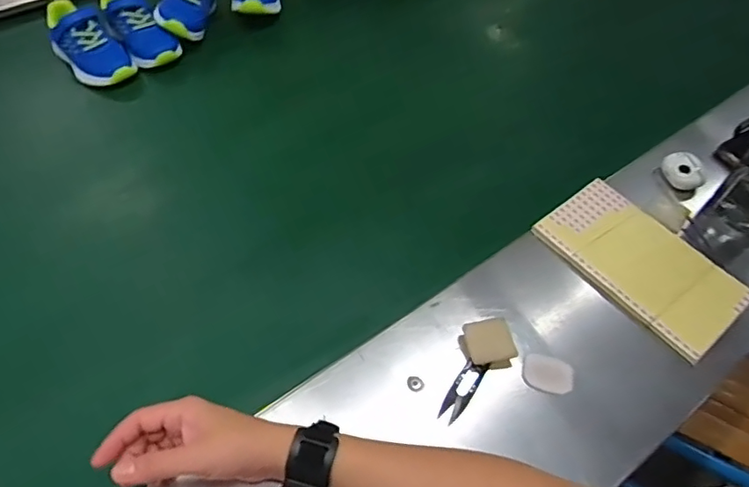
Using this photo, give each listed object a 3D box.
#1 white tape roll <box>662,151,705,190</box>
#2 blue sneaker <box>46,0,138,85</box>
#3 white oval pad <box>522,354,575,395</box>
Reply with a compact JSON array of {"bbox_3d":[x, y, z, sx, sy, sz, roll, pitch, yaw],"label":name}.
[{"bbox_3d":[0.380,-0.089,0.666,0.019,0.039,0.051,-30,62,-21],"label":"white tape roll"},{"bbox_3d":[-0.415,-0.289,0.783,0.078,0.068,0.148,-32,63,-22],"label":"blue sneaker"},{"bbox_3d":[0.167,0.126,0.522,0.047,0.010,0.033,12,81,19],"label":"white oval pad"}]

